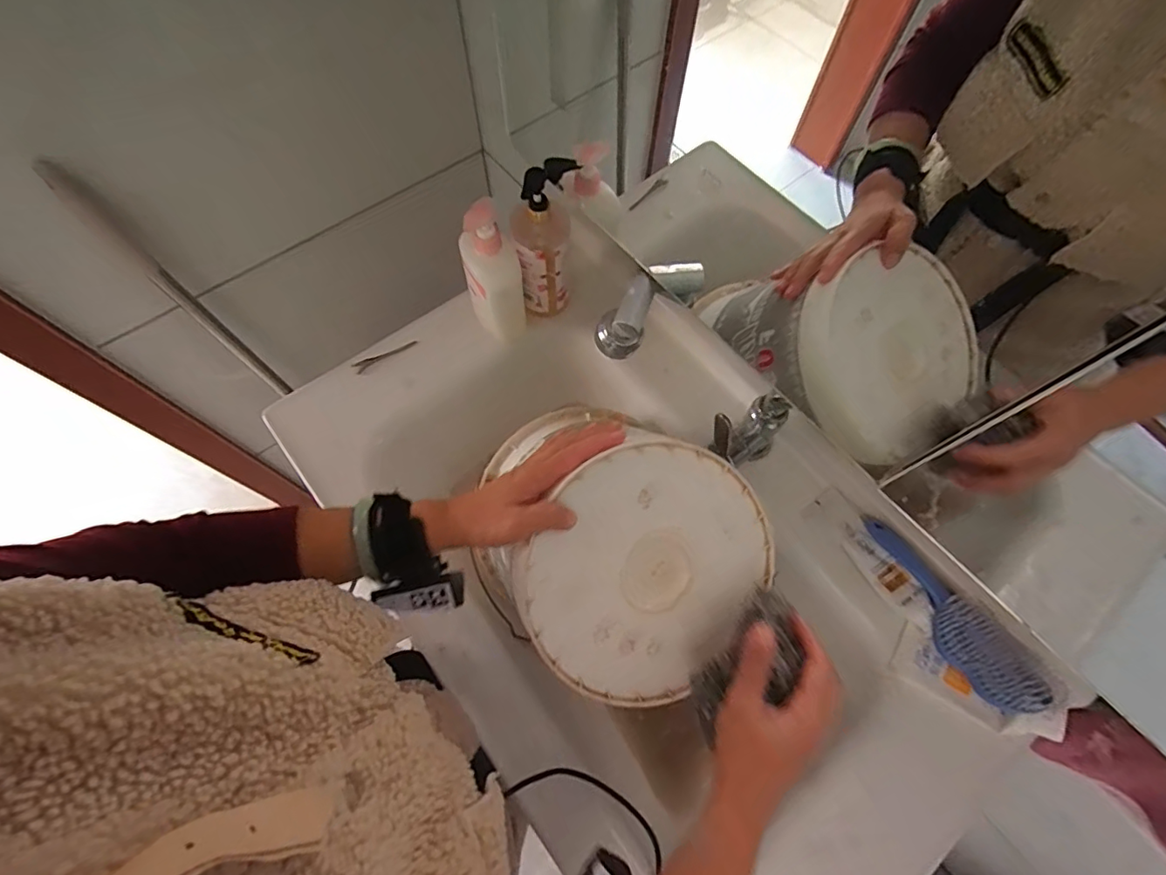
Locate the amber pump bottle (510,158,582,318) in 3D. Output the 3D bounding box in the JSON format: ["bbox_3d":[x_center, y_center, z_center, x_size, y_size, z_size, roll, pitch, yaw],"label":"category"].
[{"bbox_3d":[-0.042,-0.227,0.614,0.063,0.201,0.072,16,68,5],"label":"amber pump bottle"}]

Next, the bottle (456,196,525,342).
[{"bbox_3d":[-0.106,-0.189,0.610,0.064,0.157,0.075,-15,68,-8],"label":"bottle"}]

